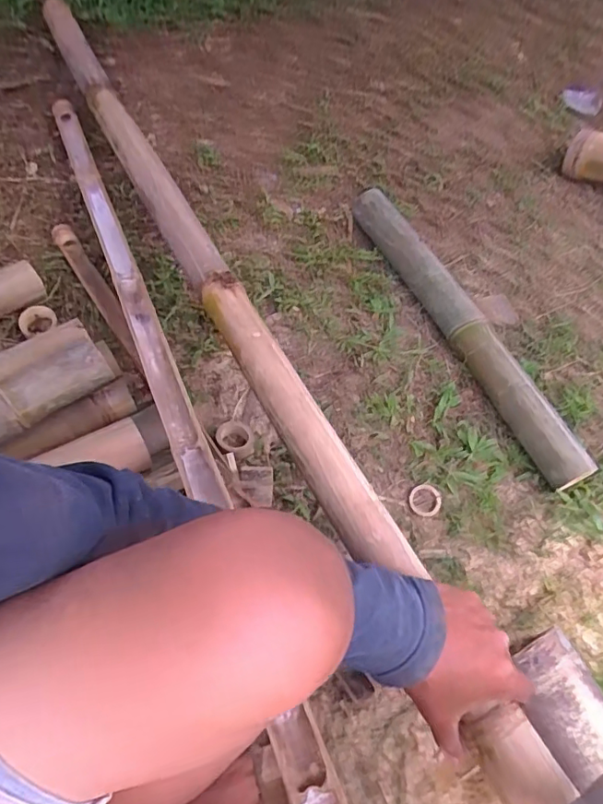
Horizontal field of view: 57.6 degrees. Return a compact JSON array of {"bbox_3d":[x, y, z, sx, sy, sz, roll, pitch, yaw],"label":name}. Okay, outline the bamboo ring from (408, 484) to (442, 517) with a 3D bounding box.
[{"bbox_3d":[0.171,0.137,0.762,0.044,0.006,0.044,0,75,1],"label":"bamboo ring"}]

